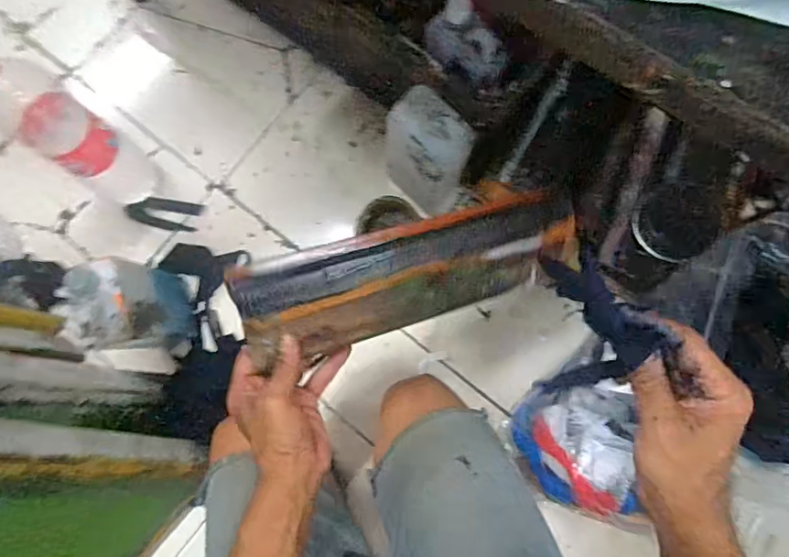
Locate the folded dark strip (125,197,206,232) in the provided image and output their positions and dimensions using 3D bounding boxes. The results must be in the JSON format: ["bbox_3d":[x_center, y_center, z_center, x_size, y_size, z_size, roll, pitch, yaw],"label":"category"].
[{"bbox_3d":[-0.344,-0.097,0.791,0.109,0.010,0.045,7,80,2],"label":"folded dark strip"}]

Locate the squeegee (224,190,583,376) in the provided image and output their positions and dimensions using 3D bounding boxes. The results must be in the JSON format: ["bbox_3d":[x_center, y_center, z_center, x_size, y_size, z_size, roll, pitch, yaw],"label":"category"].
[{"bbox_3d":[0.029,-0.010,0.484,0.333,0.017,0.089,-16,97,-19],"label":"squeegee"}]

